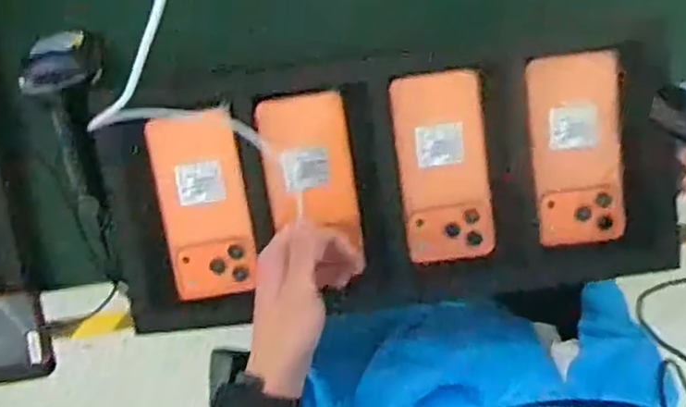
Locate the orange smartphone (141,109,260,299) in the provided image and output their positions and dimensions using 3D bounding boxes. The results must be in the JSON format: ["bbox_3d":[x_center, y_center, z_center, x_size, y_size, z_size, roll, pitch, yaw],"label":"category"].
[{"bbox_3d":[-0.124,0.003,0.644,0.073,0.013,0.162,-9,96,2],"label":"orange smartphone"}]

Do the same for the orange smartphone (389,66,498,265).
[{"bbox_3d":[0.089,-0.031,0.632,0.078,0.010,0.163,-6,96,2],"label":"orange smartphone"}]

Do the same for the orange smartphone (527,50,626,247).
[{"bbox_3d":[0.206,-0.046,0.627,0.079,0.013,0.163,-5,96,2],"label":"orange smartphone"}]

